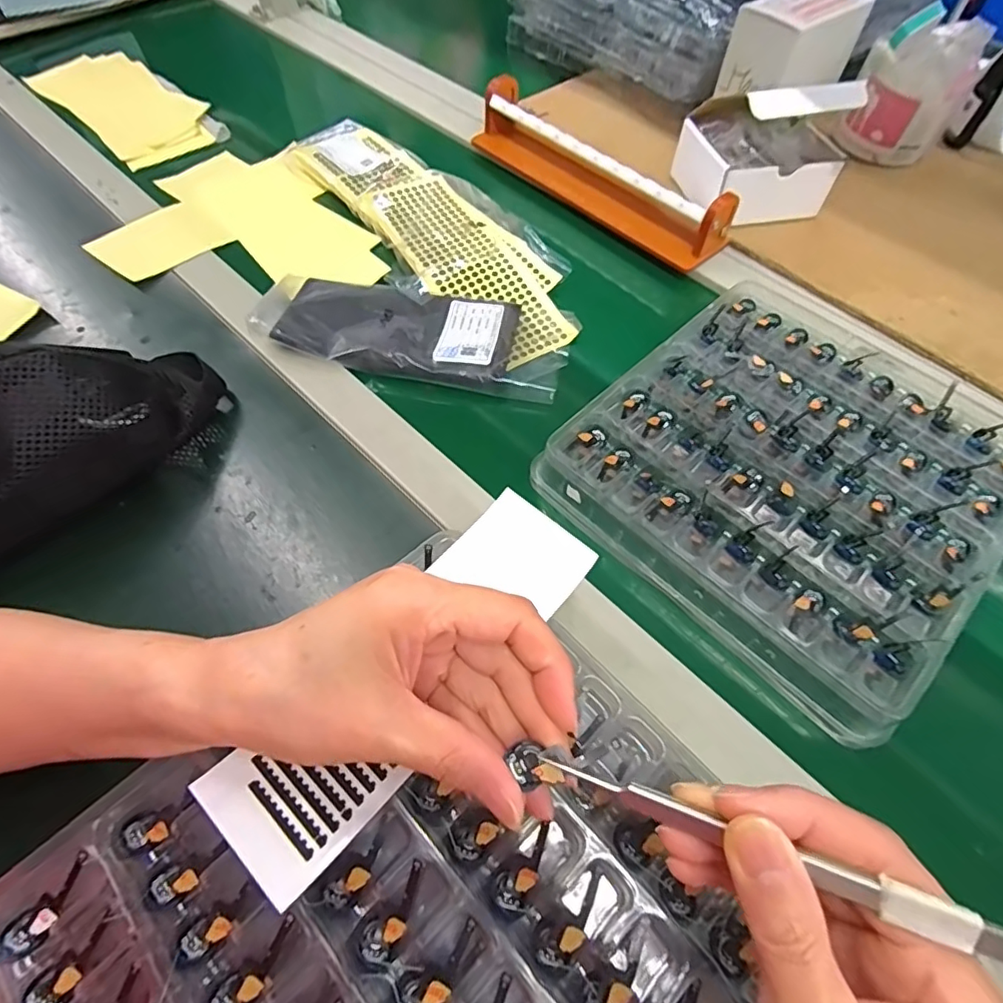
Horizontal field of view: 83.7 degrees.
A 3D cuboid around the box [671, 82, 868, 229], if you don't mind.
[{"bbox_3d":[0.239,-0.330,0.521,0.119,0.104,0.101,-15,61,-10],"label":"box"}]

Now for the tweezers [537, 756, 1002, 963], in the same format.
[{"bbox_3d":[0.082,0.102,0.161,0.151,0.010,0.008,10,57,28],"label":"tweezers"}]

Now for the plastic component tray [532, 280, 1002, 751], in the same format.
[{"bbox_3d":[0.202,-0.028,0.389,0.253,0.031,0.263,40,66,20],"label":"plastic component tray"}]

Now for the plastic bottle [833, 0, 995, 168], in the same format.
[{"bbox_3d":[0.424,-0.424,0.578,0.097,0.117,0.088,34,64,17],"label":"plastic bottle"}]

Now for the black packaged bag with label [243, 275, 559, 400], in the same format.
[{"bbox_3d":[-0.077,-0.143,0.462,0.235,0.015,0.088,11,59,5],"label":"black packaged bag with label"}]

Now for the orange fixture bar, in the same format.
[{"bbox_3d":[0.091,-0.328,0.558,0.057,0.060,0.294,-38,67,-21],"label":"orange fixture bar"}]

